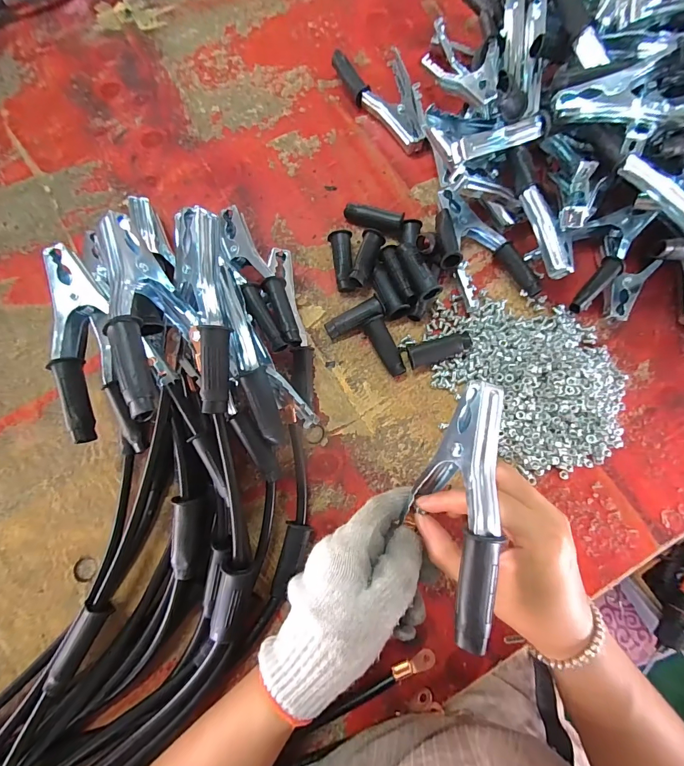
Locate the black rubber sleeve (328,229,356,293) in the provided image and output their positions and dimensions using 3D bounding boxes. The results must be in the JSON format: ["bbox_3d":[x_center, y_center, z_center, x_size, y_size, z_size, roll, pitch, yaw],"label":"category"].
[{"bbox_3d":[0.002,-0.127,0.378,0.022,0.018,0.062,-9,77,-4],"label":"black rubber sleeve"}]

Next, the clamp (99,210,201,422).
[{"bbox_3d":[-0.128,-0.046,0.248,0.034,0.063,0.148,-15,79,-6],"label":"clamp"}]

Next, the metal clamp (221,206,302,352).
[{"bbox_3d":[-0.075,-0.097,0.324,0.035,0.028,0.149,-23,80,-7],"label":"metal clamp"}]

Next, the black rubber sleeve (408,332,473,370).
[{"bbox_3d":[0.096,-0.033,0.357,0.060,0.023,0.019,-17,77,10],"label":"black rubber sleeve"}]

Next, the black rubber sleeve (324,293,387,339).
[{"bbox_3d":[0.013,-0.064,0.366,0.060,0.019,0.021,-28,79,-8],"label":"black rubber sleeve"}]

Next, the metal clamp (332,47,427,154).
[{"bbox_3d":[0.062,-0.337,0.422,0.080,0.025,0.138,-33,80,-9],"label":"metal clamp"}]

